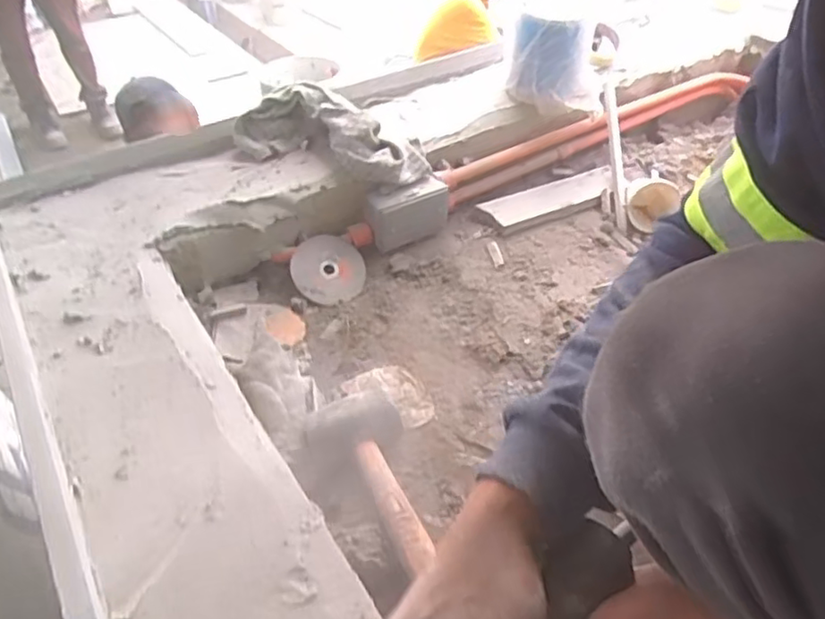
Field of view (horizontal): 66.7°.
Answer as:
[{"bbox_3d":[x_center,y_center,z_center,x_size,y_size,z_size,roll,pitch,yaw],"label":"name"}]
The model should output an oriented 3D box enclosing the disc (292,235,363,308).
[{"bbox_3d":[-0.116,-0.055,0.868,0.099,0.010,0.098,5,75,-18],"label":"disc"}]

